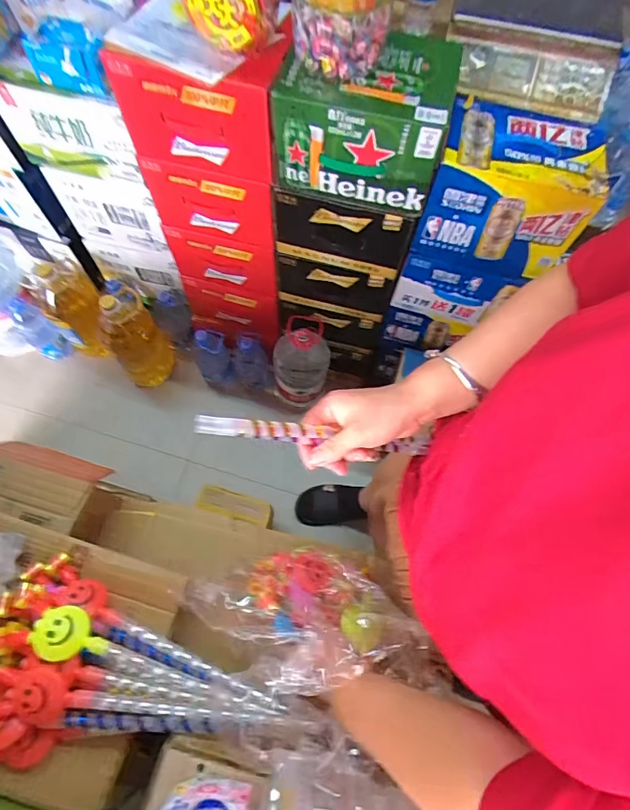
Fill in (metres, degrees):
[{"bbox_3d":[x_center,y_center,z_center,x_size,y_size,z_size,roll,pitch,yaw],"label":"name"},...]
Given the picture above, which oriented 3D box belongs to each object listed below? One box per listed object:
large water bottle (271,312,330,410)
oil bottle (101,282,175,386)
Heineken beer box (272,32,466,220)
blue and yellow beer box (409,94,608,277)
[{"bbox_3d":[-0.038,-0.122,1.232,0.149,0.307,0.153,5,67,0],"label":"large water bottle"},{"bbox_3d":[-0.549,-0.219,1.300,0.158,0.330,0.185,-33,72,-15],"label":"oil bottle"},{"bbox_3d":[0.088,-0.502,0.762,0.274,0.171,0.221,15,67,4],"label":"Heineken beer box"},{"bbox_3d":[0.351,-0.397,0.808,0.268,0.196,0.188,14,67,4],"label":"blue and yellow beer box"}]

